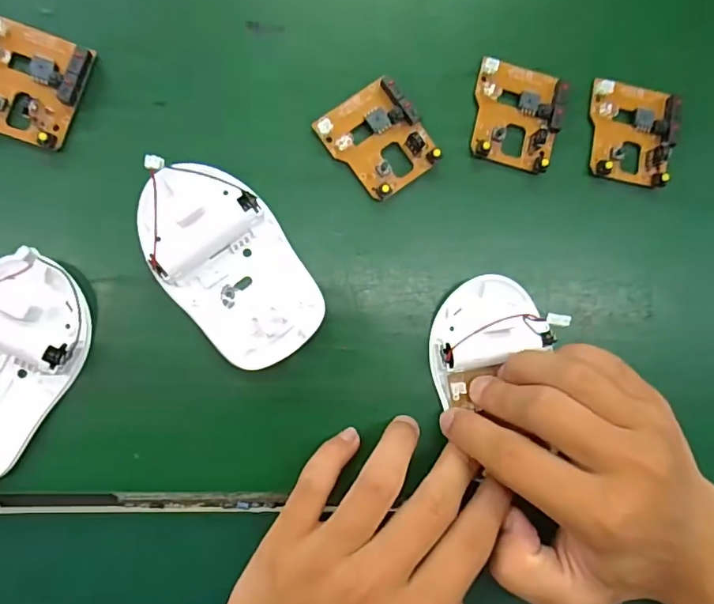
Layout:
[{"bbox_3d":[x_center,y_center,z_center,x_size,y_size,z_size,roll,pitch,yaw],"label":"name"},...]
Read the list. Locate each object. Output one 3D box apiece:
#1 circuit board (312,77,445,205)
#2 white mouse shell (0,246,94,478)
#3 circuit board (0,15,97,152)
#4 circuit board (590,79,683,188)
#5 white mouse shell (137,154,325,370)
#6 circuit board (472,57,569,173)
[{"bbox_3d":[0.011,-0.078,0.252,0.044,0.010,0.049,-39,92,-8],"label":"circuit board"},{"bbox_3d":[-0.152,0.027,0.220,0.054,0.016,0.094,32,83,-4],"label":"white mouse shell"},{"bbox_3d":[-0.146,-0.097,0.233,0.042,0.010,0.049,18,85,-6],"label":"circuit board"},{"bbox_3d":[0.141,-0.087,0.268,0.042,0.017,0.051,6,86,-7],"label":"circuit board"},{"bbox_3d":[-0.059,-0.018,0.237,0.054,0.016,0.099,-36,92,-8],"label":"white mouse shell"},{"bbox_3d":[0.080,-0.093,0.262,0.042,0.010,0.051,9,86,-7],"label":"circuit board"}]

